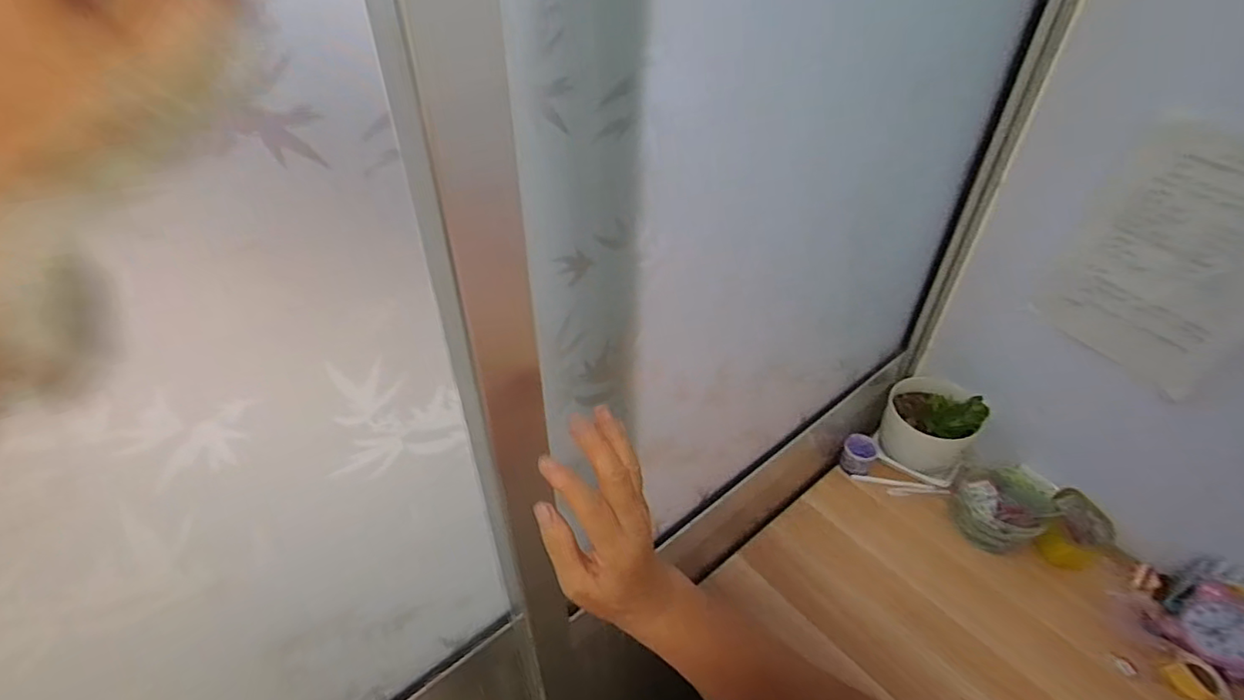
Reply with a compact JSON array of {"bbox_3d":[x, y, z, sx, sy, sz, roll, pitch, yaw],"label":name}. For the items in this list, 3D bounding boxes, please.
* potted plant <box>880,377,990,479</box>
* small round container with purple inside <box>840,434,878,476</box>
[{"bbox_3d":[0.501,0.110,0.997,0.136,0.131,0.125,25,46,25],"label":"potted plant"},{"bbox_3d":[0.389,0.170,1.010,0.053,0.037,0.061,21,44,21],"label":"small round container with purple inside"}]

